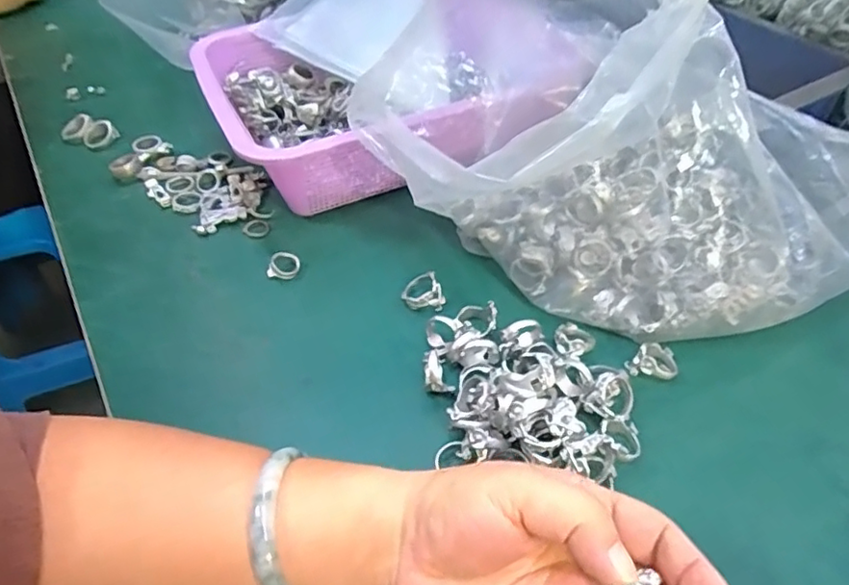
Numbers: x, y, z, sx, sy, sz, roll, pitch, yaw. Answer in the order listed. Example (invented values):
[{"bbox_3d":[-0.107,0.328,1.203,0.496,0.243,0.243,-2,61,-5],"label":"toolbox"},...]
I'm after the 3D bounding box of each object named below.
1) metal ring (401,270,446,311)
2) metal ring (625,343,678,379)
[{"bbox_3d":[-0.001,-0.002,0.403,0.028,0.016,0.025,-3,46,0],"label":"metal ring"},{"bbox_3d":[0.139,0.040,0.361,0.029,0.012,0.025,8,47,10],"label":"metal ring"}]

